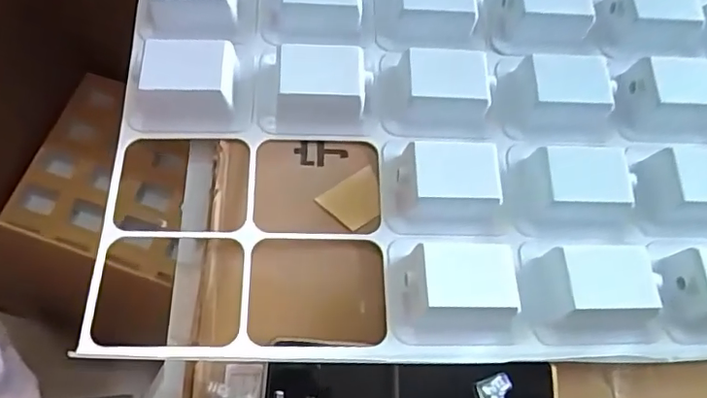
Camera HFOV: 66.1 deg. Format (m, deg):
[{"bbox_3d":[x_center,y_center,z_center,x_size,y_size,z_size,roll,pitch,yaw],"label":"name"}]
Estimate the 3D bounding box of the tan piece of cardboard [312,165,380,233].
[{"bbox_3d":[0.001,0.001,0.346,0.040,0.006,0.031,-32,75,-16],"label":"tan piece of cardboard"}]

